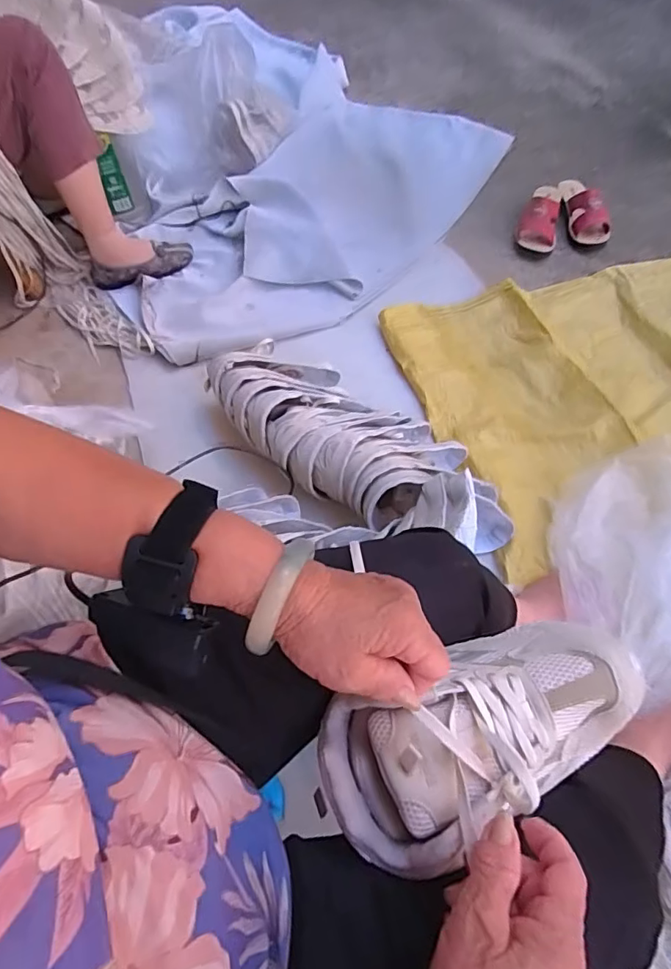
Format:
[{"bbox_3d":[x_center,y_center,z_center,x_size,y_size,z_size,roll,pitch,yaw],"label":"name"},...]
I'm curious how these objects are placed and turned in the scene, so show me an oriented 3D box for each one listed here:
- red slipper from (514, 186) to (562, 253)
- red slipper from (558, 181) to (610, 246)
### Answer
[{"bbox_3d":[0.470,-0.620,1.201,0.087,0.061,0.197,14,63,13],"label":"red slipper"},{"bbox_3d":[0.566,-0.639,1.206,0.075,0.073,0.195,-9,60,0],"label":"red slipper"}]

